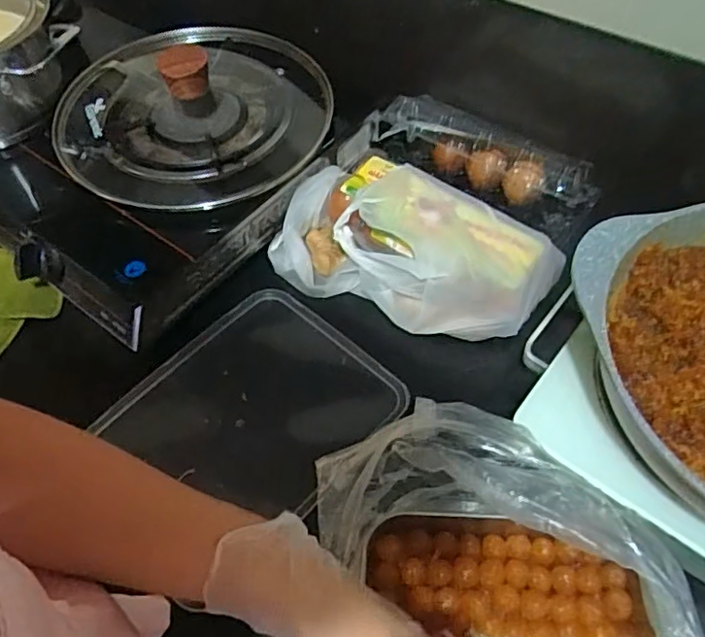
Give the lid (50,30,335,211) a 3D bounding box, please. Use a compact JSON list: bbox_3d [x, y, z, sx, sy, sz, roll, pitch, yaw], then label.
[{"bbox_3d":[-0.169,-0.223,0.602,0.261,0.092,0.270,1,55,-1],"label":"lid"}]

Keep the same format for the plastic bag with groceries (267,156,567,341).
[{"bbox_3d":[0.057,-0.069,0.582,0.268,0.077,0.141,24,59,18],"label":"plastic bag with groceries"}]

